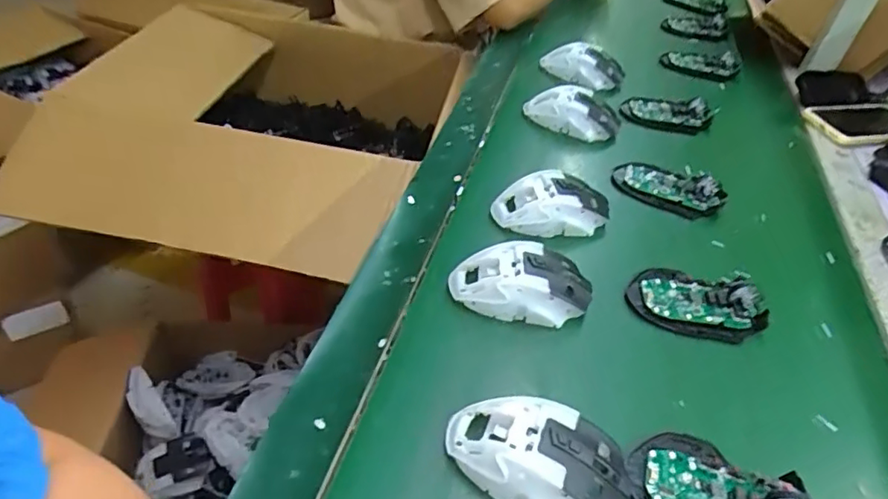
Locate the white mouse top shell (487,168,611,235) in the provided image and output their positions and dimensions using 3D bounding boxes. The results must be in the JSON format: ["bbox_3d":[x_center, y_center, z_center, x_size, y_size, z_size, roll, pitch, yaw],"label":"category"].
[{"bbox_3d":[0.108,-0.046,0.571,0.118,0.039,0.066,1,42,-7],"label":"white mouse top shell"}]

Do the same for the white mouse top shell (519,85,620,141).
[{"bbox_3d":[0.159,-0.171,0.710,0.118,0.039,0.056,20,43,13],"label":"white mouse top shell"}]

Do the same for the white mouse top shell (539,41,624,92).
[{"bbox_3d":[0.198,-0.265,0.818,0.120,0.038,0.057,17,43,10],"label":"white mouse top shell"}]

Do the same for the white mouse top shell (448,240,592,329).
[{"bbox_3d":[0.066,0.024,0.485,0.117,0.038,0.070,11,42,5],"label":"white mouse top shell"}]

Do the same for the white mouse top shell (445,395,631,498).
[{"bbox_3d":[0.060,0.131,0.366,0.115,0.039,0.062,19,43,13],"label":"white mouse top shell"}]

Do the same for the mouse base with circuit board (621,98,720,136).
[{"bbox_3d":[0.300,-0.185,0.754,0.122,0.032,0.048,11,42,4],"label":"mouse base with circuit board"}]

